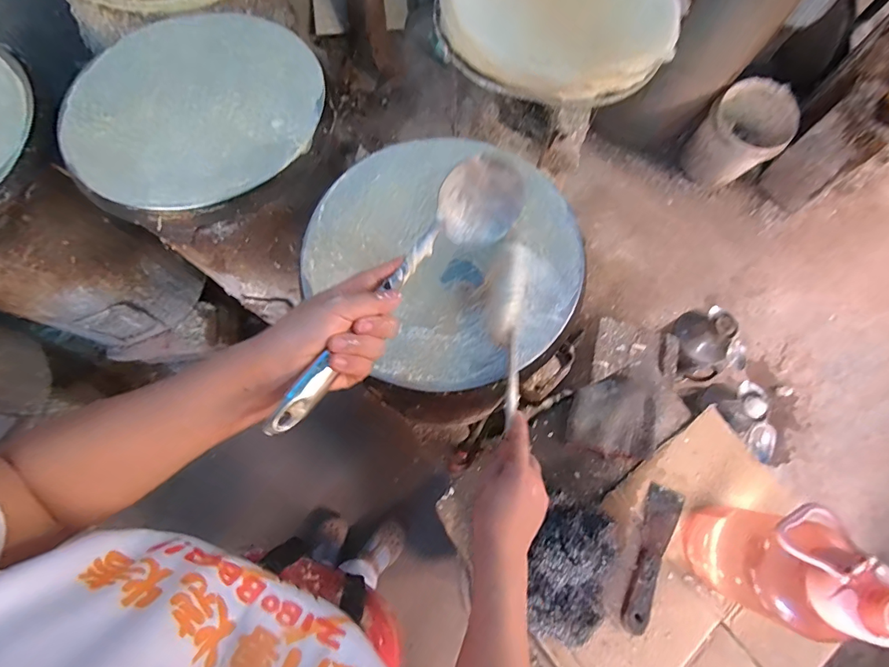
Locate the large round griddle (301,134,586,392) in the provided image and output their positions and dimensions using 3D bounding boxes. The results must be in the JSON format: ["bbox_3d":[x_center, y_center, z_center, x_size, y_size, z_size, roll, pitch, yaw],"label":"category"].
[{"bbox_3d":[0.004,-0.119,0.565,0.338,0.023,0.364,0,71,-1],"label":"large round griddle"}]

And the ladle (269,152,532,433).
[{"bbox_3d":[-0.032,-0.047,0.373,0.069,0.078,0.328,33,59,9],"label":"ladle"}]

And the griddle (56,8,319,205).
[{"bbox_3d":[-0.360,-0.341,0.609,0.351,0.019,0.360,0,71,-1],"label":"griddle"}]

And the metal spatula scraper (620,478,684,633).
[{"bbox_3d":[0.270,0.288,0.543,0.045,0.024,0.180,24,73,7],"label":"metal spatula scraper"}]

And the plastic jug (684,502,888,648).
[{"bbox_3d":[0.353,0.246,0.451,0.099,0.221,0.110,19,72,5],"label":"plastic jug"}]

